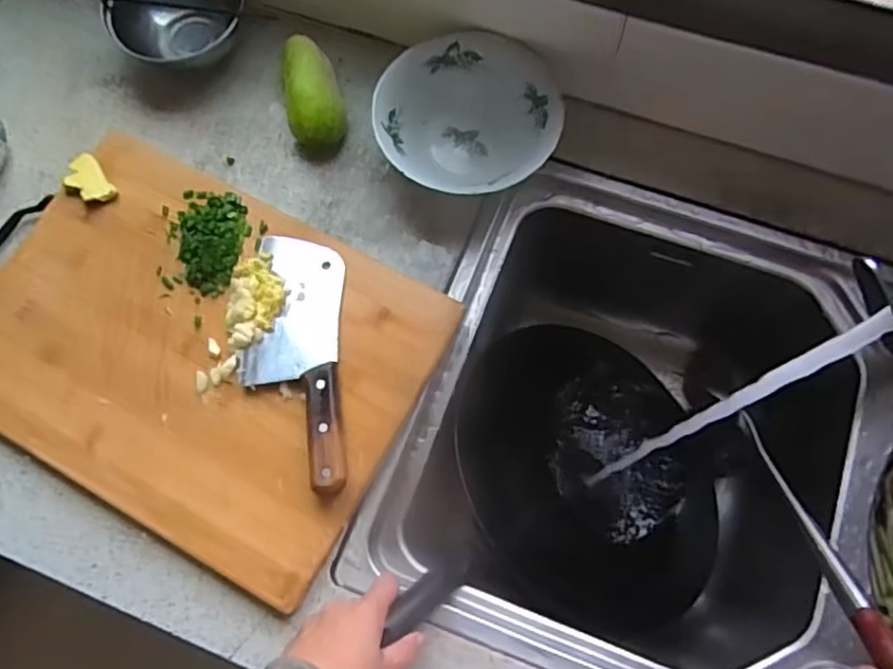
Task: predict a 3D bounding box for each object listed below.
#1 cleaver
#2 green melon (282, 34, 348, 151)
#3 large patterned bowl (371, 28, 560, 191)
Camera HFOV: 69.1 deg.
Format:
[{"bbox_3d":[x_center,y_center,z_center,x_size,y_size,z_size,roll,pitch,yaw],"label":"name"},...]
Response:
[{"bbox_3d":[-0.130,0.017,0.546,0.084,0.027,0.226,-5,72,1],"label":"cleaver"},{"bbox_3d":[-0.133,-0.238,0.634,0.052,0.056,0.119,-19,72,-4],"label":"green melon"},{"bbox_3d":[0.020,-0.199,0.615,0.166,0.056,0.162,-1,72,2],"label":"large patterned bowl"}]

